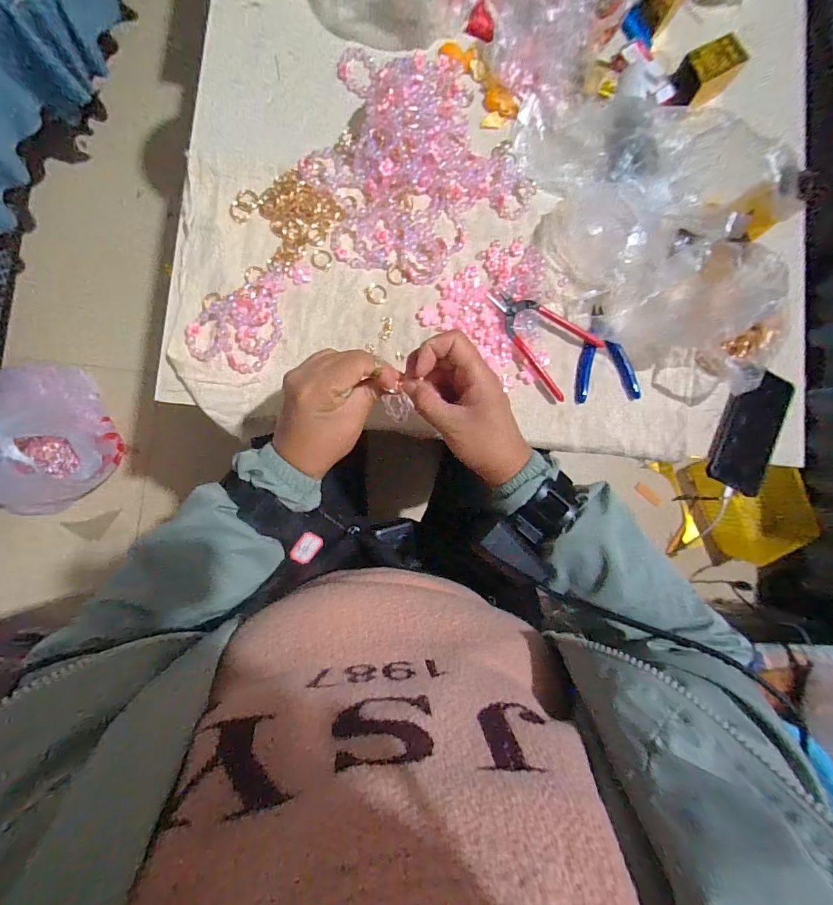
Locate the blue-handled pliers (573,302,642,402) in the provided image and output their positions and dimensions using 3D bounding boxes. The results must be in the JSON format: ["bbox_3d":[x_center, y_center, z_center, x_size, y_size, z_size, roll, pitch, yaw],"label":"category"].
[{"bbox_3d":[0.230,-0.120,0.495,0.081,0.009,0.113,-5,90,-7],"label":"blue-handled pliers"}]

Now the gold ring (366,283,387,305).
[{"bbox_3d":[-0.045,-0.181,0.465,0.023,0.004,0.024,0,89,-7],"label":"gold ring"}]

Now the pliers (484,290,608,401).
[{"bbox_3d":[0.156,-0.145,0.482,0.087,0.012,0.143,-42,94,-6],"label":"pliers"}]

